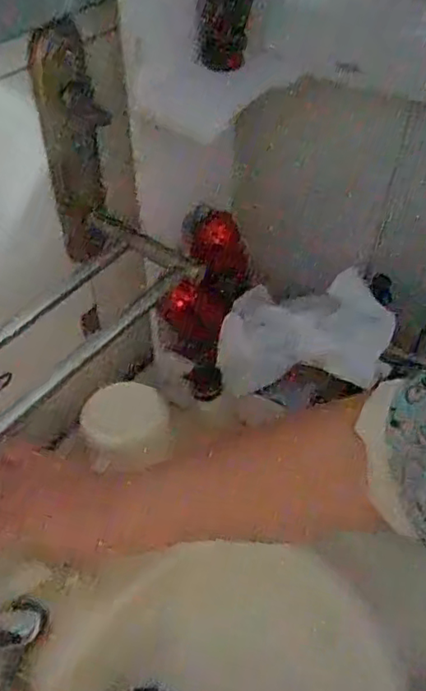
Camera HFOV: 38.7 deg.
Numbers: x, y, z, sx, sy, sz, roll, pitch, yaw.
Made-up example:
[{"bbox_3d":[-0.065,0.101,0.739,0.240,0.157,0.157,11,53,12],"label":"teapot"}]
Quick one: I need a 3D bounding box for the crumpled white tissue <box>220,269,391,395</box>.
[{"bbox_3d":[0.080,-0.010,0.550,0.154,0.099,0.012,-4,11,13],"label":"crumpled white tissue"}]

